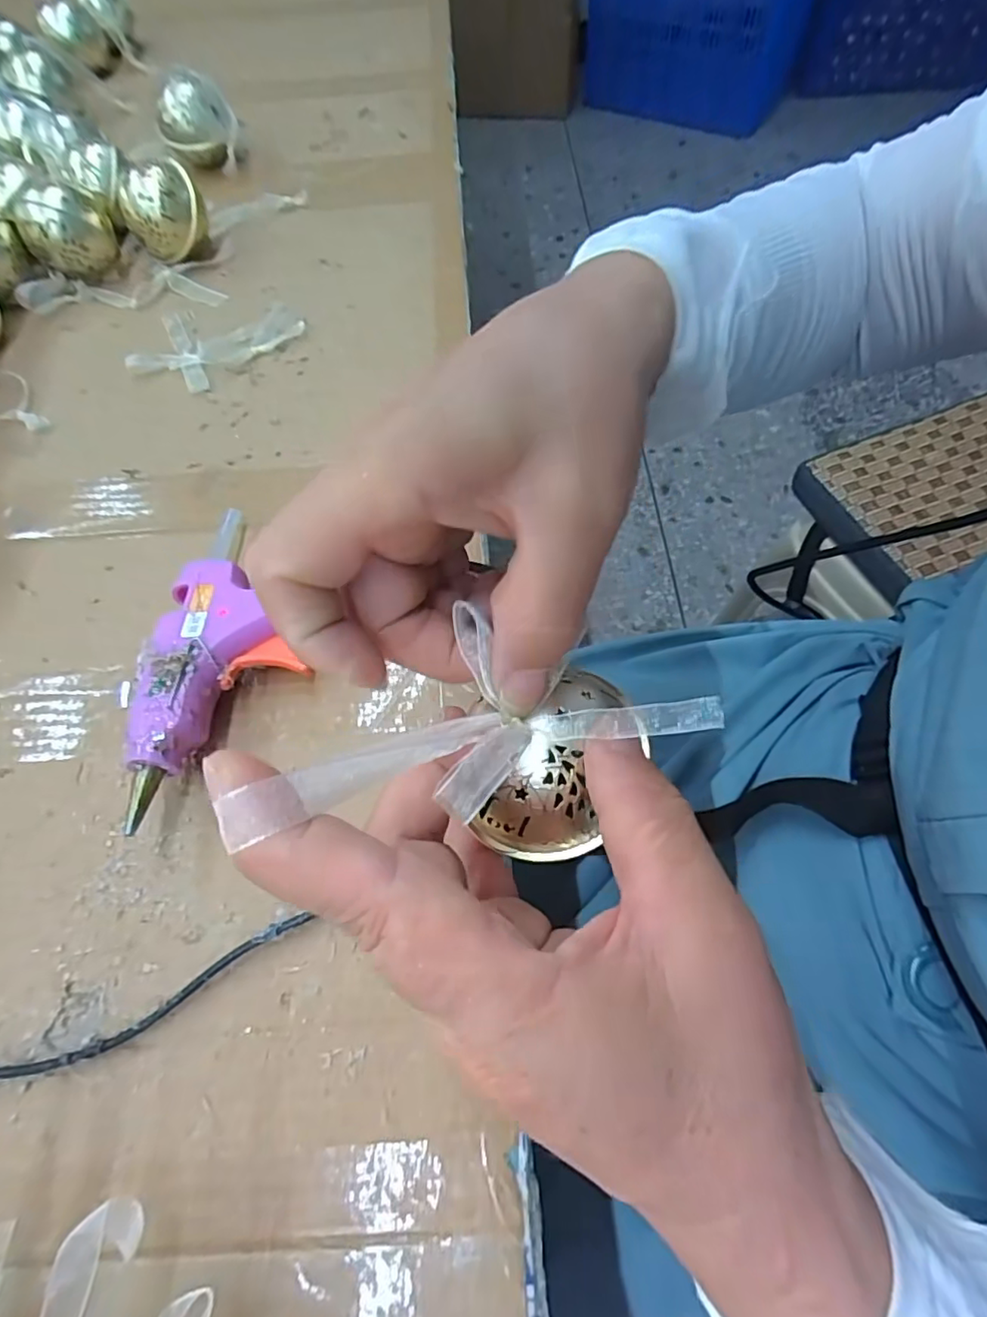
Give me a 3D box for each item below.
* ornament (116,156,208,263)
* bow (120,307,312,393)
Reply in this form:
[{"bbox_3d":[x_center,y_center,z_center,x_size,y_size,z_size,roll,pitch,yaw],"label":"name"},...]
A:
[{"bbox_3d":[-0.225,-0.305,0.411,0.051,0.051,0.043,-24,63,-11],"label":"ornament"},{"bbox_3d":[-0.184,-0.210,0.384,0.103,0.013,0.083,-41,68,-19],"label":"bow"}]

